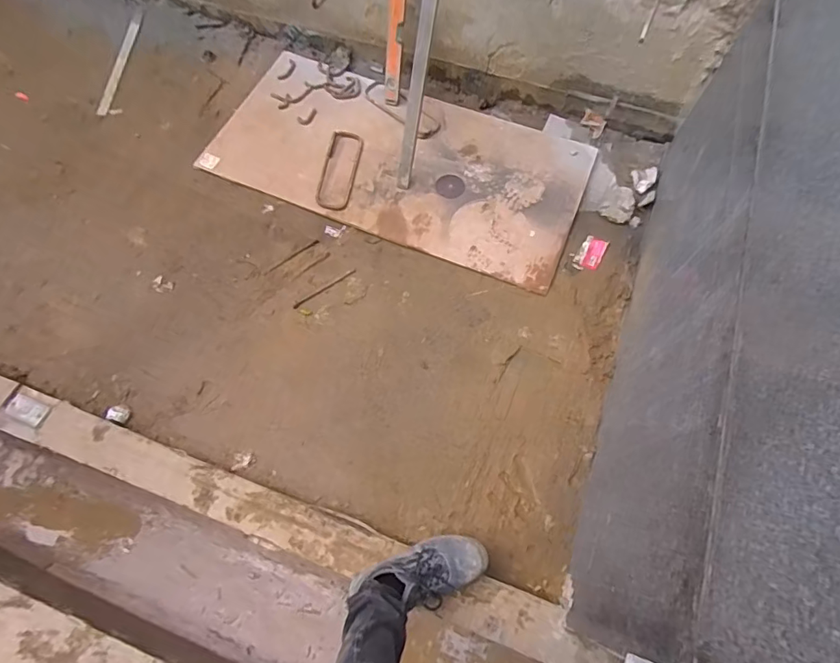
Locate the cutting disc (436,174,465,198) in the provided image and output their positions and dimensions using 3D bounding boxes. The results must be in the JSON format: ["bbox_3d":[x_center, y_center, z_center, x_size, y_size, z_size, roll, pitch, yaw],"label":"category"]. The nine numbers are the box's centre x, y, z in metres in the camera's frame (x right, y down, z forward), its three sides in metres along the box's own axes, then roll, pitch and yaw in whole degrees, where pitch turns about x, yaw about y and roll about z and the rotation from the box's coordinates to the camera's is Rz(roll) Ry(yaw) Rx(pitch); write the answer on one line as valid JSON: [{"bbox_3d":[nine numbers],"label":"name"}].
[{"bbox_3d":[0.102,-0.484,1.591,0.093,0.004,0.102,-1,66,2],"label":"cutting disc"}]

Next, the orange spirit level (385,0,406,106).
[{"bbox_3d":[-0.081,-0.991,1.588,0.055,0.446,0.029,19,44,10],"label":"orange spirit level"}]

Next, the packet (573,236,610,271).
[{"bbox_3d":[0.528,-0.238,1.483,0.069,0.005,0.133,29,70,14],"label":"packet"}]

